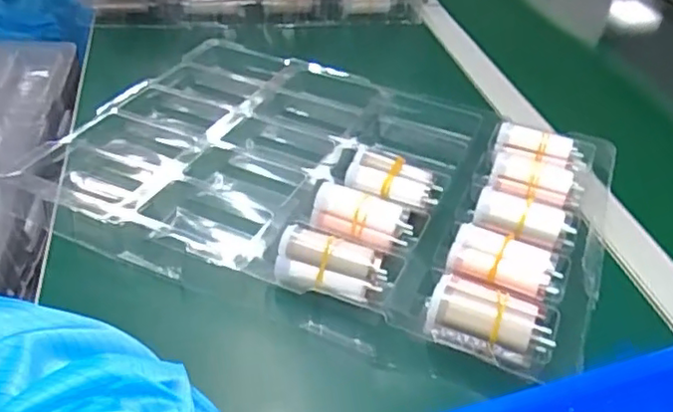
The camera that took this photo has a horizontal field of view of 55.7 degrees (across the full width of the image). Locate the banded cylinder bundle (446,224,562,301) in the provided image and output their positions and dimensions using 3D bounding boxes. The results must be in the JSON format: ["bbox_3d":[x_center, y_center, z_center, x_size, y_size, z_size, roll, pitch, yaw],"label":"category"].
[{"bbox_3d":[0.109,0.035,0.411,0.070,0.016,0.034,16,39,12],"label":"banded cylinder bundle"}]

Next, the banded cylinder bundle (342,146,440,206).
[{"bbox_3d":[0.042,-0.019,0.481,0.069,0.025,0.035,14,39,10],"label":"banded cylinder bundle"}]

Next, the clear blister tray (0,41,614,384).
[{"bbox_3d":[-0.008,-0.034,0.515,0.427,0.043,0.309,19,40,16],"label":"clear blister tray"}]

